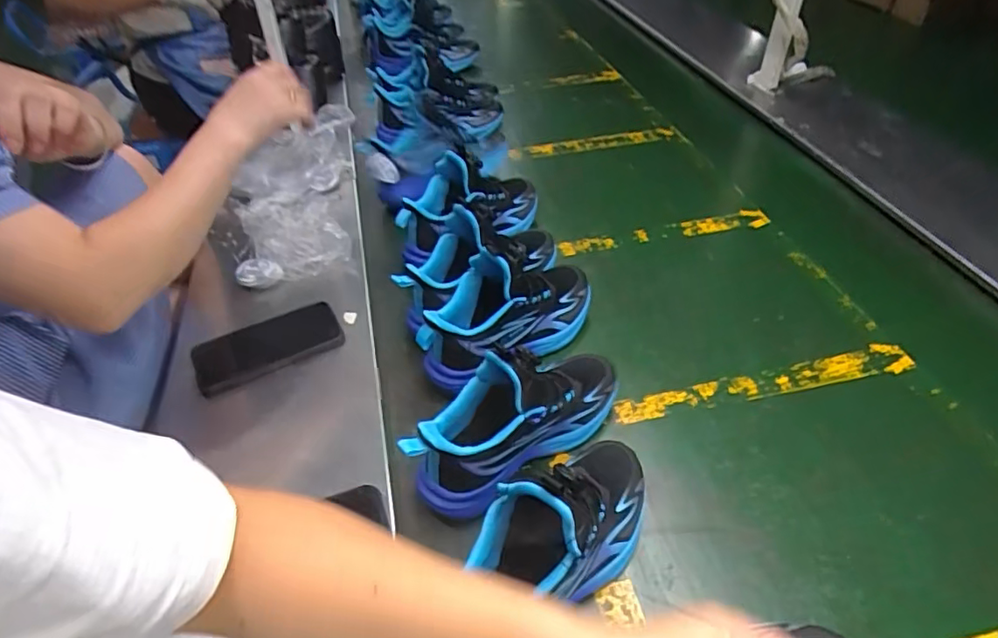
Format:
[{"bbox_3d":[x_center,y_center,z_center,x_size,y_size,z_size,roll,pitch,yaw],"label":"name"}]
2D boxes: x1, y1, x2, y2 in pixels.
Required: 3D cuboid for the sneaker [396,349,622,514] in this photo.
[{"bbox_3d":[0.019,0.089,0.571,0.242,0.143,0.082,-31,50,-26],"label":"sneaker"}]

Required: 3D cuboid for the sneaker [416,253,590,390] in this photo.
[{"bbox_3d":[0.011,-0.012,0.677,0.230,0.140,0.083,-27,48,-23],"label":"sneaker"}]

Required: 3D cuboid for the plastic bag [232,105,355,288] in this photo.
[{"bbox_3d":[-0.294,-0.183,0.848,0.195,0.103,0.276,-17,45,-13],"label":"plastic bag"}]

